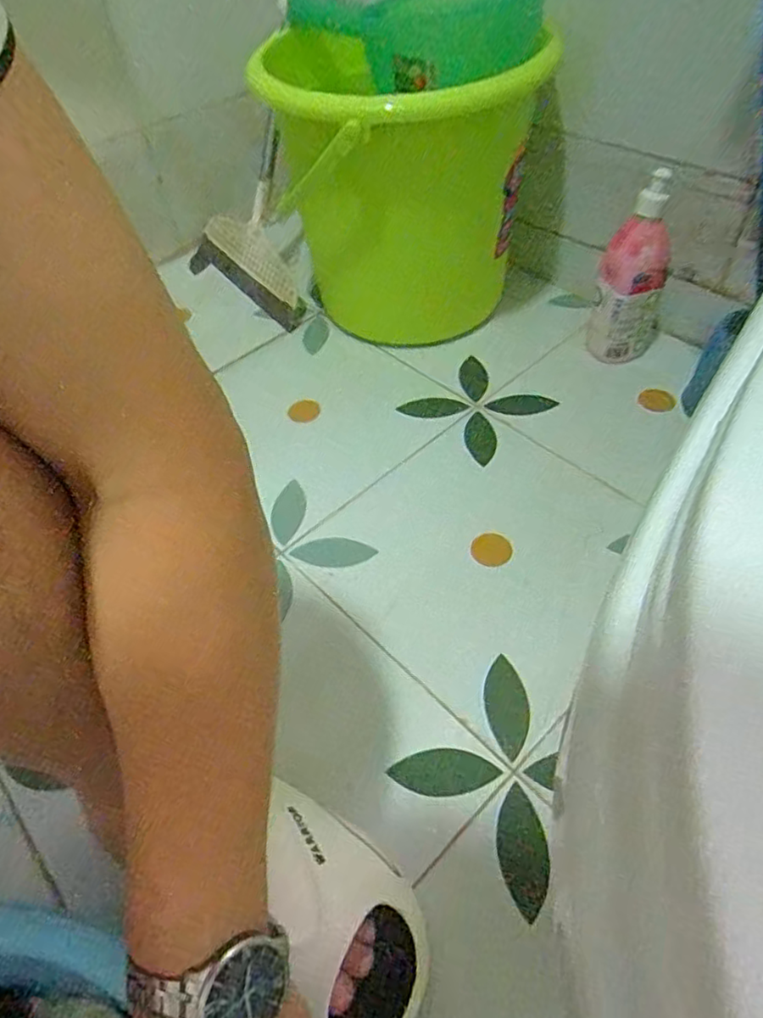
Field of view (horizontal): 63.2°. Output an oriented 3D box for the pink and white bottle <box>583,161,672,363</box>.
[{"bbox_3d":[0.289,-0.263,0.718,0.077,0.206,0.061,12,53,14],"label":"pink and white bottle"}]

